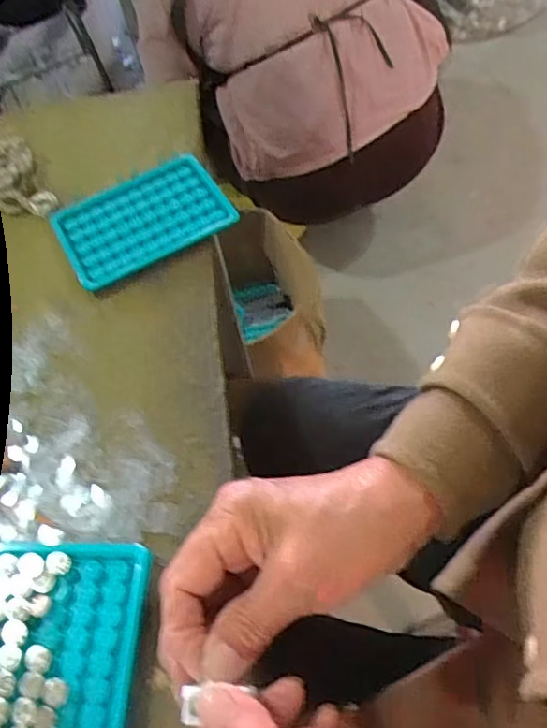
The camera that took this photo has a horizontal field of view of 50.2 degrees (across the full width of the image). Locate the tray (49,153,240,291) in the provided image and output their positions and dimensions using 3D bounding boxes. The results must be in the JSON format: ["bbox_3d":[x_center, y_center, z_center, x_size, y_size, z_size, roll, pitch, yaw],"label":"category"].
[{"bbox_3d":[-0.105,-0.118,0.465,0.128,0.013,0.095,-29,59,-12],"label":"tray"}]

